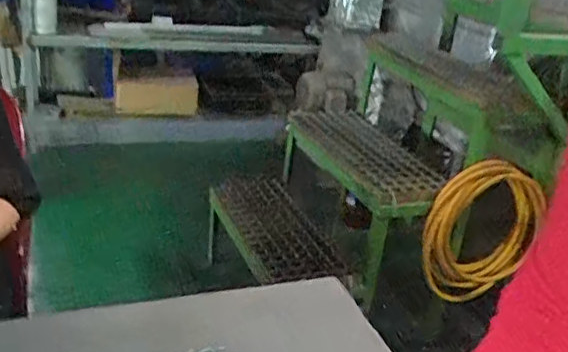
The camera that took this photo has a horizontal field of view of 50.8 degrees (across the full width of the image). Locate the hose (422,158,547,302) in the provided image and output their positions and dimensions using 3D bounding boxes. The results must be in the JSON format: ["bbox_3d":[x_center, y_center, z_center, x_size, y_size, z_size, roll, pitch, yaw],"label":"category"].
[{"bbox_3d":[0.532,0.161,1.638,0.384,0.399,0.067,-6,27,-26],"label":"hose"}]

